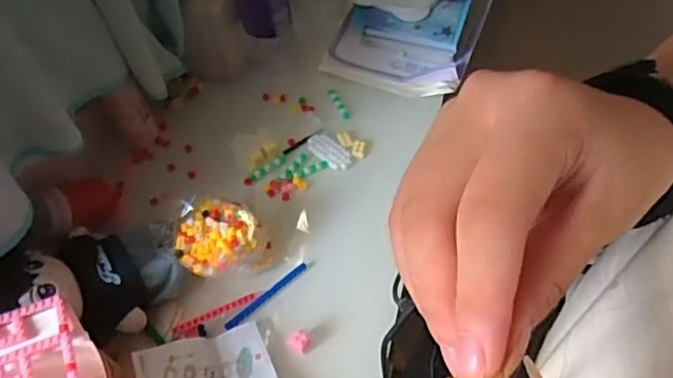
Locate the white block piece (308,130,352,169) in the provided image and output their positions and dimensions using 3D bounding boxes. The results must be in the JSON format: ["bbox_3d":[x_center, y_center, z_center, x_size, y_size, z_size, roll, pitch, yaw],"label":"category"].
[{"bbox_3d":[-0.010,-0.047,0.713,0.029,0.006,0.062,-41,63,-21],"label":"white block piece"}]

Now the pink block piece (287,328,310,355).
[{"bbox_3d":[-0.036,0.145,0.577,0.022,0.011,0.020,16,59,14],"label":"pink block piece"}]

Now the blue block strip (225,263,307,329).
[{"bbox_3d":[-0.071,0.109,0.614,0.103,0.008,0.010,-40,62,-21],"label":"blue block strip"}]

